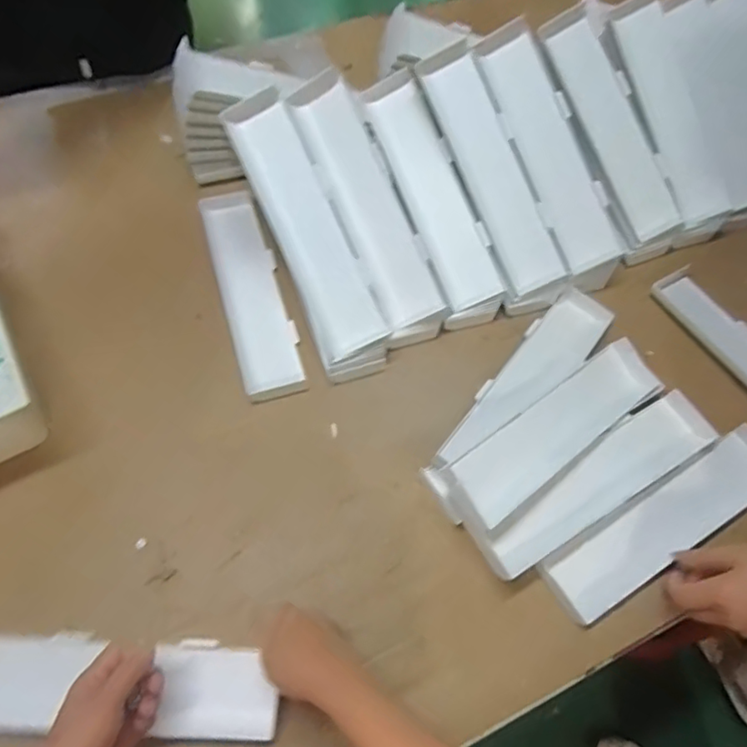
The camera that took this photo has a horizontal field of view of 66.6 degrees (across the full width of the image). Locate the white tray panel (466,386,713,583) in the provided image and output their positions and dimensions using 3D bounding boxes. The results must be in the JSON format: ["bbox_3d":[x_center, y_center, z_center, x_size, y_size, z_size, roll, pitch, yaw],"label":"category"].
[{"bbox_3d":[0.259,0.121,0.650,0.338,0.034,0.078,-27,66,-17],"label":"white tray panel"}]

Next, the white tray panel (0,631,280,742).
[{"bbox_3d":[-0.258,0.296,0.535,0.333,0.029,0.090,4,59,3],"label":"white tray panel"}]

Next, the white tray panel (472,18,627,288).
[{"bbox_3d":[0.238,-0.283,0.754,0.083,0.041,0.353,-28,96,-19],"label":"white tray panel"}]

